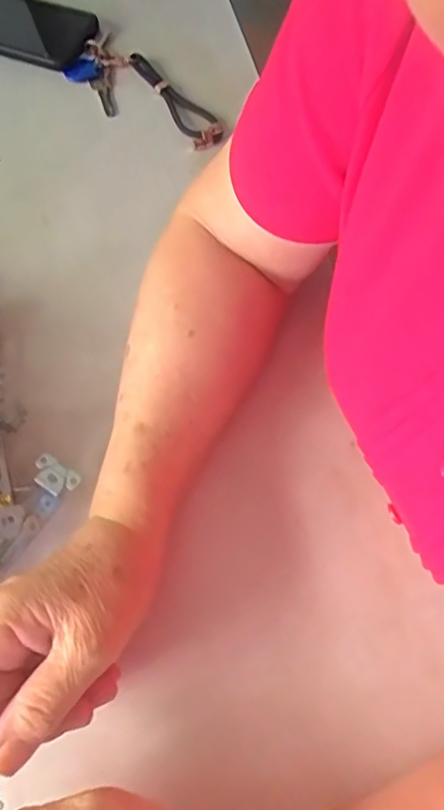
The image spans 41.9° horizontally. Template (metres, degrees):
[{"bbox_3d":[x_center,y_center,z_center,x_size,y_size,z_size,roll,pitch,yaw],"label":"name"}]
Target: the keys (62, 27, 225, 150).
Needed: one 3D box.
[{"bbox_3d":[-0.076,-0.290,0.541,0.071,0.016,0.178,-38,71,-16],"label":"keys"}]

